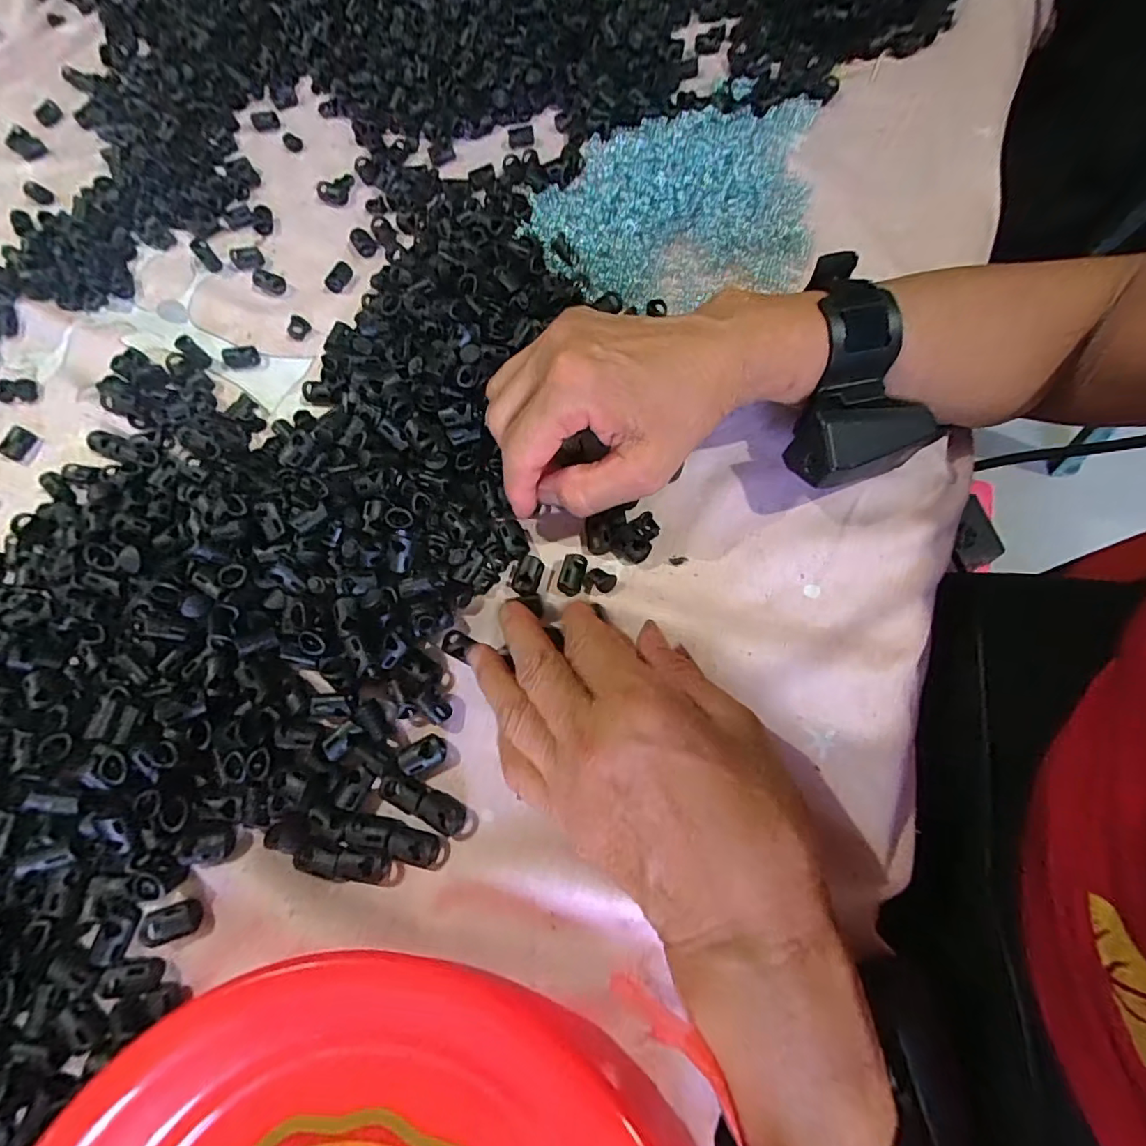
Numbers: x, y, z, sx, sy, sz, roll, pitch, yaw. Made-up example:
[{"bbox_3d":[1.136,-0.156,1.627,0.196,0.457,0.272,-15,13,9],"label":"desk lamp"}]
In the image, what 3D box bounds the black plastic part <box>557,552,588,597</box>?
[{"bbox_3d":[0.000,0.002,0.279,0.012,0.012,0.022,14,71,7],"label":"black plastic part"}]

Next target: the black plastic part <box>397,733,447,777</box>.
[{"bbox_3d":[-0.071,0.087,0.253,0.021,0.008,0.014,-27,71,-8],"label":"black plastic part"}]

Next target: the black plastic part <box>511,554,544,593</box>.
[{"bbox_3d":[-0.023,0.002,0.282,0.013,0.009,0.020,23,72,10],"label":"black plastic part"}]

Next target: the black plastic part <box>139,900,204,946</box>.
[{"bbox_3d":[-0.172,0.149,0.229,0.021,0.007,0.013,-19,70,-5],"label":"black plastic part"}]

